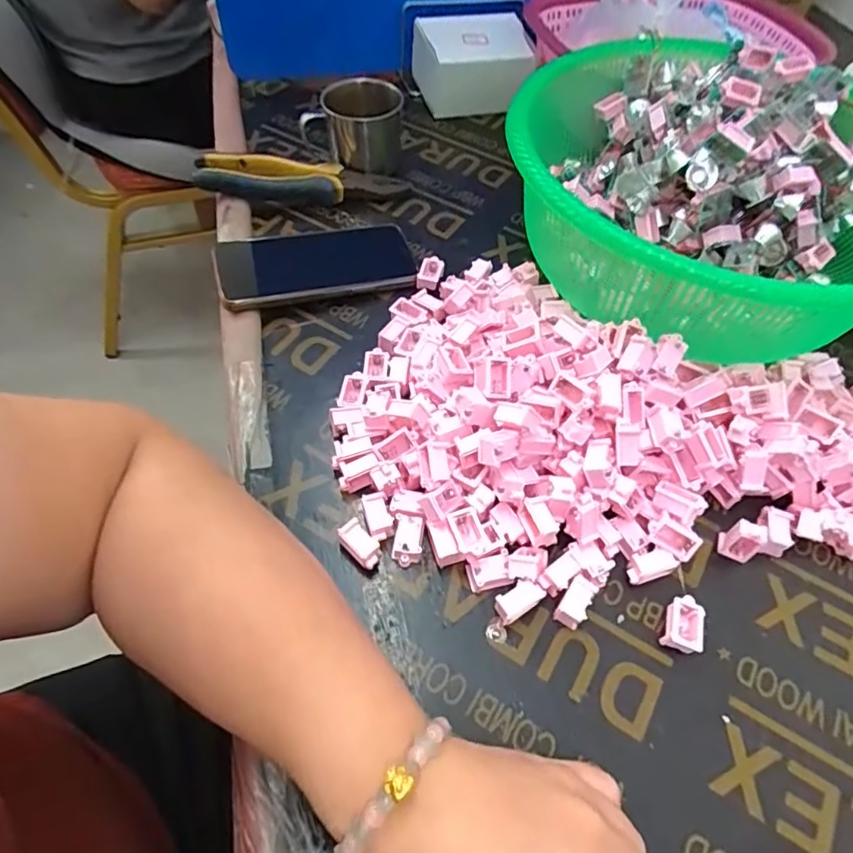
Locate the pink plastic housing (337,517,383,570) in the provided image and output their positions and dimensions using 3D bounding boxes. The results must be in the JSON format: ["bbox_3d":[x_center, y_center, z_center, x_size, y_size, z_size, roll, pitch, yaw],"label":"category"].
[{"bbox_3d":[-0.039,0.073,0.344,0.016,0.018,0.029,-38,65,-24],"label":"pink plastic housing"}]

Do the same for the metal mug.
[{"bbox_3d":[-0.072,-0.284,0.543,0.093,0.069,0.081,-5,56,-6],"label":"metal mug"}]

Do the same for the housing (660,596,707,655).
[{"bbox_3d":[0.149,0.116,0.327,0.021,0.015,0.030,18,57,9],"label":"housing"}]

